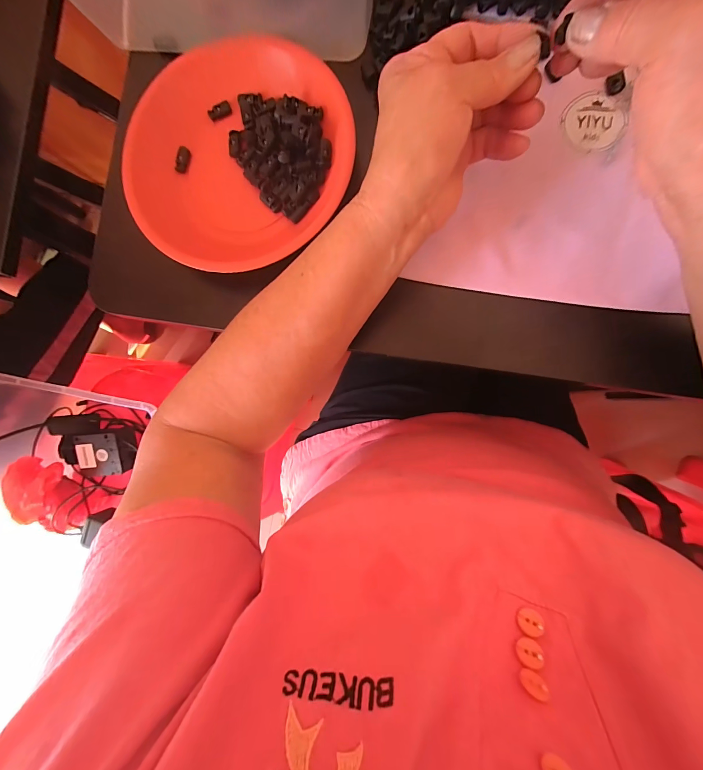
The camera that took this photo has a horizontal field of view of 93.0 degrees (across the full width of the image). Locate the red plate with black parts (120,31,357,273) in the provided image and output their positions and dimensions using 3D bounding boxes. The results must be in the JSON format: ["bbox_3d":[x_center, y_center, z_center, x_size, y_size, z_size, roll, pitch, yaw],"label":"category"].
[{"bbox_3d":[-0.102,-0.194,0.286,0.190,0.043,0.181,0,88,8],"label":"red plate with black parts"}]

